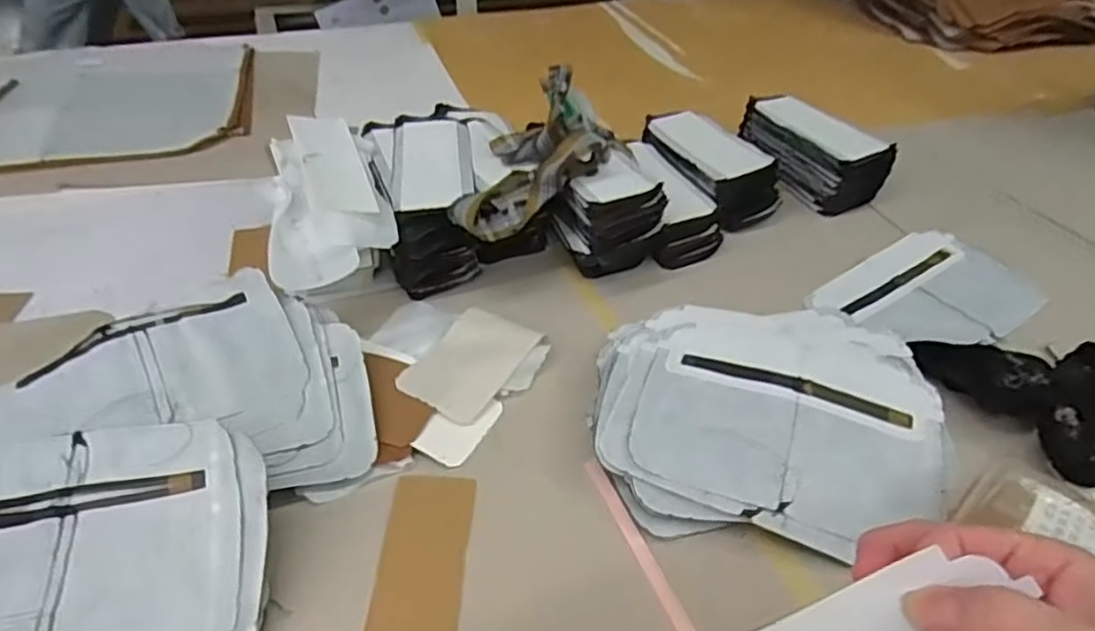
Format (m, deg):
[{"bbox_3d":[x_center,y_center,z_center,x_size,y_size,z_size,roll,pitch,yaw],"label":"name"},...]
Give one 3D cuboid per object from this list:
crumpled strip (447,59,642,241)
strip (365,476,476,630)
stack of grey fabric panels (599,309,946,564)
[{"bbox_3d":[-0.014,-0.136,0.595,0.098,0.070,0.185,28,64,22],"label":"crumpled strip"},{"bbox_3d":[-0.076,0.158,0.410,0.052,0.004,0.144,3,41,-1],"label":"strip"},{"bbox_3d":[0.149,0.072,0.475,0.232,0.052,0.185,3,41,2],"label":"stack of grey fabric panels"}]

